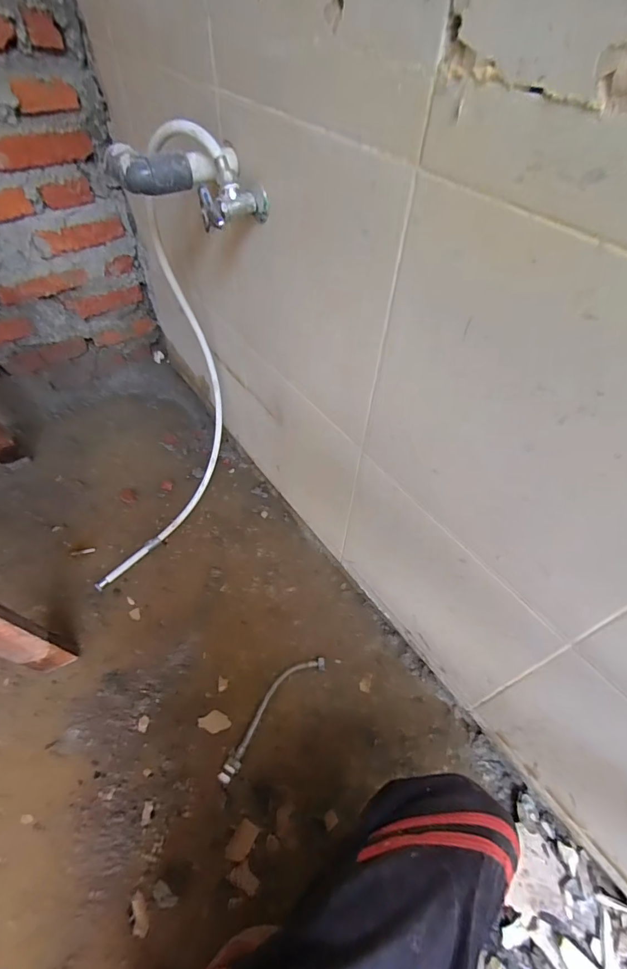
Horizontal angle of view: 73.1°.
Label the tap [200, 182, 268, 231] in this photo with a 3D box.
[{"bbox_3d":[-0.096,-0.336,0.509,0.078,0.040,0.036,-33,61,-25],"label":"tap"}]

